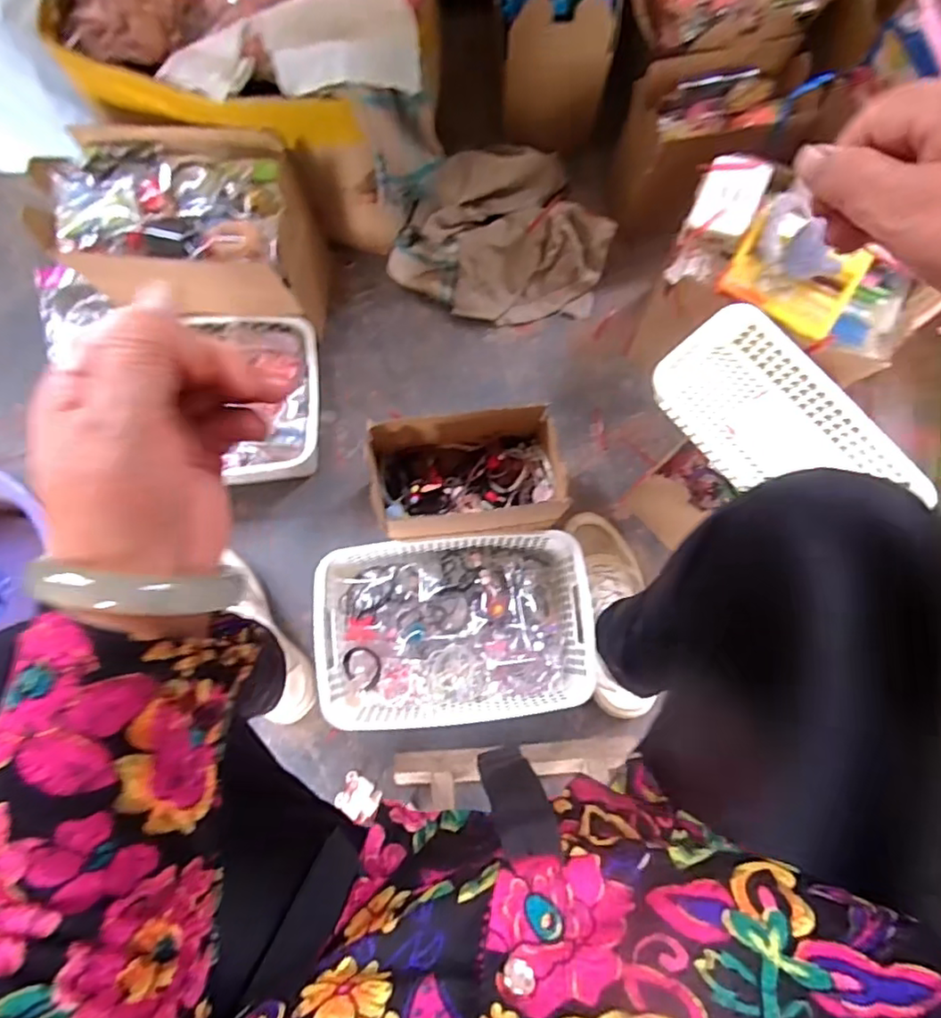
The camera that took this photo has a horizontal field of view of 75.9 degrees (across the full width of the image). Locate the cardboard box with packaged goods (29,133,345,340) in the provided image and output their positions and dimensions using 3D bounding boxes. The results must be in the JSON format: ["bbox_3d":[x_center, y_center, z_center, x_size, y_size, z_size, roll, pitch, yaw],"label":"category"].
[{"bbox_3d":[-0.312,-0.288,0.709,0.258,0.225,0.157,-2,77,-1],"label":"cardboard box with packaged goods"}]

